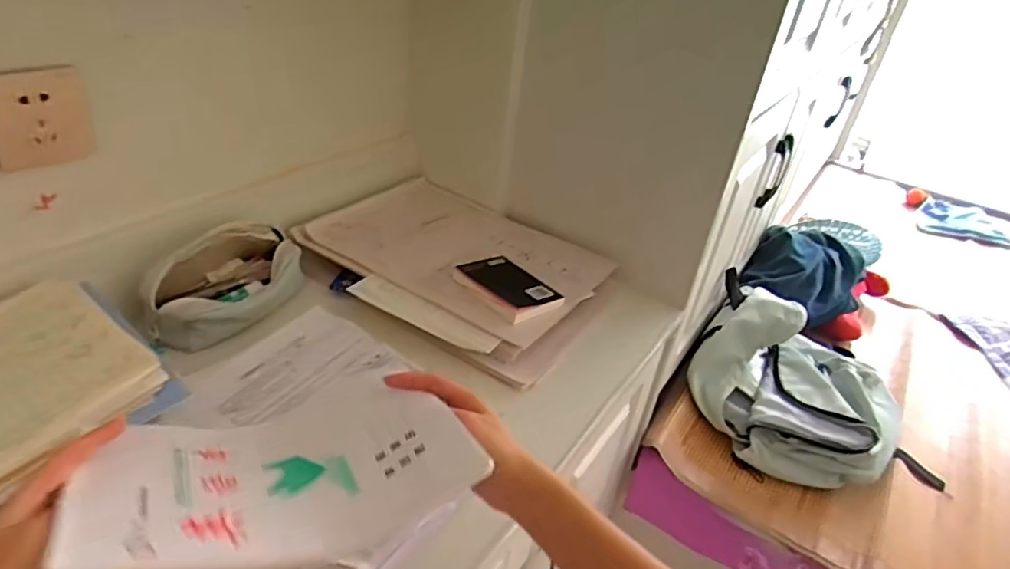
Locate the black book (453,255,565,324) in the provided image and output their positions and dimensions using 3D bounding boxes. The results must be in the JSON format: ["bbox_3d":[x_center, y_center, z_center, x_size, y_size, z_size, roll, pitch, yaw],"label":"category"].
[{"bbox_3d":[0.007,0.003,0.781,0.100,0.012,0.133,-22,43,-36],"label":"black book"}]

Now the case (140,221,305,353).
[{"bbox_3d":[-0.336,-0.006,0.727,0.186,0.080,0.120,-23,44,-38],"label":"case"}]

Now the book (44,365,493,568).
[{"bbox_3d":[-0.157,0.121,0.421,0.231,0.075,0.166,-12,38,-26],"label":"book"}]

